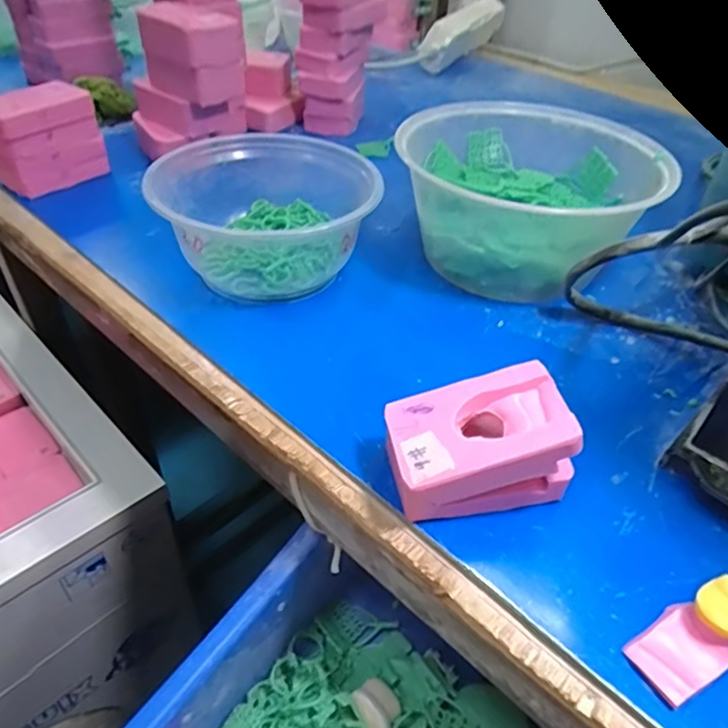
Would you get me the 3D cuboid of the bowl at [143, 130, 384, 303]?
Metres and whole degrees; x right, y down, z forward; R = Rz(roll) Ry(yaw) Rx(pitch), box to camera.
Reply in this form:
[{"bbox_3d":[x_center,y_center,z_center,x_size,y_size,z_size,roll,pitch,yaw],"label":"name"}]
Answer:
[{"bbox_3d":[-0.058,-0.095,0.374,0.131,0.063,0.111,0,42,-4],"label":"bowl"}]

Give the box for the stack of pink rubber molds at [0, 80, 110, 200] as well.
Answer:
[{"bbox_3d":[-0.241,-0.167,0.441,0.044,0.069,0.077,23,45,20],"label":"stack of pink rubber molds"}]

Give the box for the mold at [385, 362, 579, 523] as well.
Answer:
[{"bbox_3d":[0.046,0.034,0.247,0.072,0.048,0.045,-5,43,-9],"label":"mold"}]

